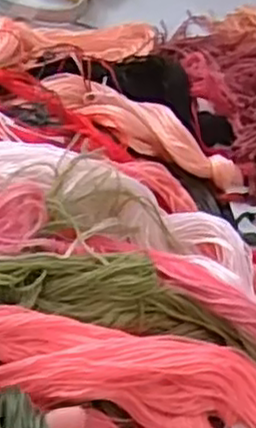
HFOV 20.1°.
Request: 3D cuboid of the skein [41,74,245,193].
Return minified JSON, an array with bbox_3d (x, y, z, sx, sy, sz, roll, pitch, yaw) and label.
[{"bbox_3d":[0.008,-0.047,0.410,0.125,0.025,0.029,32,63,17],"label":"skein"}]

